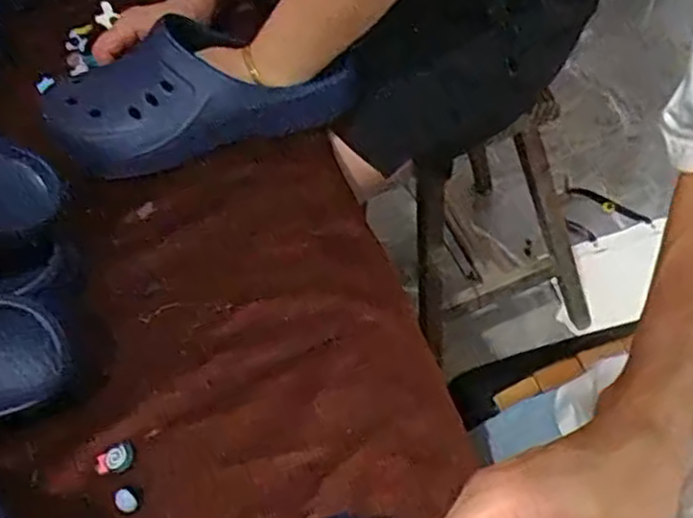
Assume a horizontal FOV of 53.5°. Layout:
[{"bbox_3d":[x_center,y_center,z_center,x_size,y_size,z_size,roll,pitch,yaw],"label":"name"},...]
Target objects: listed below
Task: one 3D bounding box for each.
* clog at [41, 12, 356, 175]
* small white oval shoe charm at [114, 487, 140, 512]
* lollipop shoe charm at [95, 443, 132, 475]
[{"bbox_3d":[-0.136,-0.157,0.622,0.262,0.084,0.133,-23,49,-5],"label":"clog"},{"bbox_3d":[-0.135,0.148,0.423,0.014,0.010,0.013,-41,54,-20],"label":"small white oval shoe charm"},{"bbox_3d":[-0.150,0.128,0.443,0.024,0.004,0.018,-30,51,-12],"label":"lollipop shoe charm"}]

